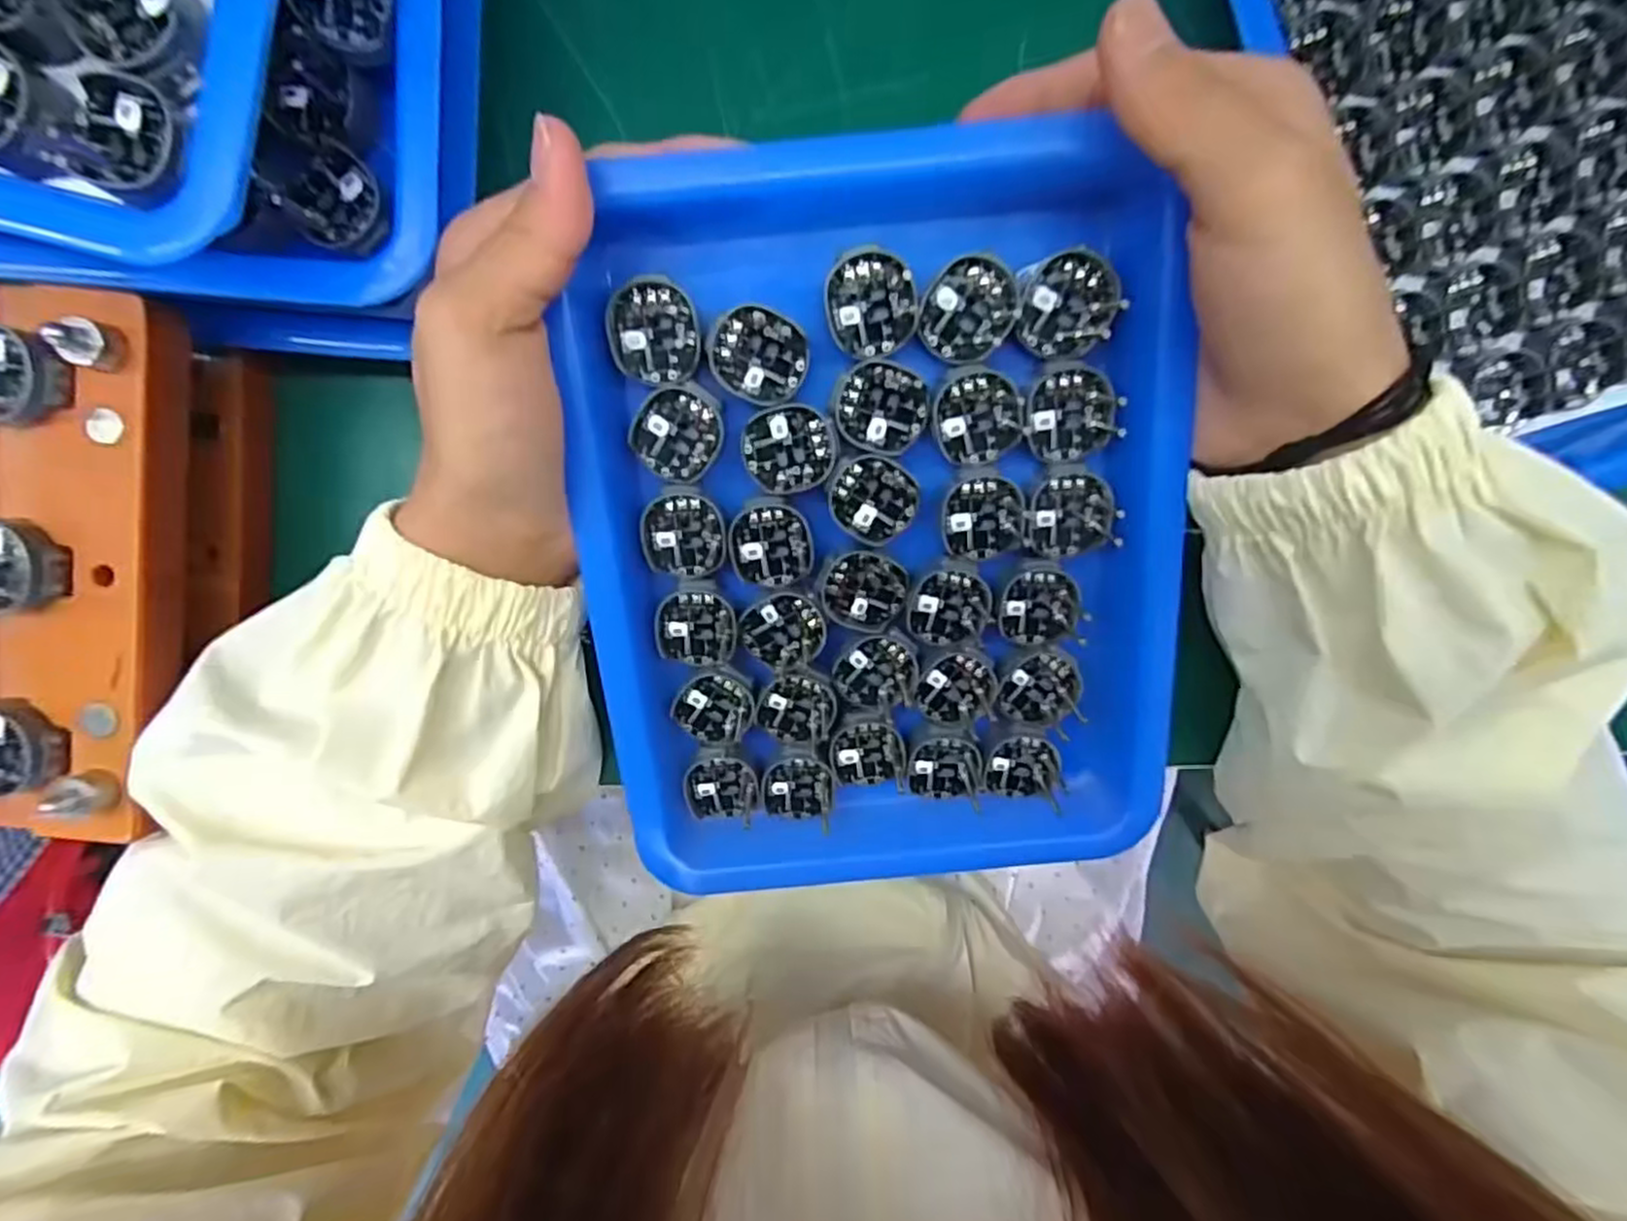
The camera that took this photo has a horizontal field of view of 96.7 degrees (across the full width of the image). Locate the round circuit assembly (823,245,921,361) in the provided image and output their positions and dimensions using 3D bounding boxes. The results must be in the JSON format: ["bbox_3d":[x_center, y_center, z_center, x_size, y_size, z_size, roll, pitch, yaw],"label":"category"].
[{"bbox_3d":[0.016,-0.086,0.203,0.025,0.004,0.028,-2,111,3],"label":"round circuit assembly"}]

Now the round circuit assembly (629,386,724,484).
[{"bbox_3d":[-0.040,-0.052,0.213,0.024,0.007,0.025,0,94,-3],"label":"round circuit assembly"}]

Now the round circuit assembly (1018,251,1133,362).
[{"bbox_3d":[0.071,-0.085,0.203,0.029,0.004,0.026,-31,104,15],"label":"round circuit assembly"}]

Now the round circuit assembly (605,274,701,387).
[{"bbox_3d":[-0.045,-0.078,0.204,0.024,0.006,0.028,-2,108,-4],"label":"round circuit assembly"}]

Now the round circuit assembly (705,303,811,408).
[{"bbox_3d":[-0.016,-0.073,0.207,0.028,0.007,0.024,24,93,-5],"label":"round circuit assembly"}]

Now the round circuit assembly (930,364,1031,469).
[{"bbox_3d":[0.048,-0.057,0.212,0.026,0.004,0.028,0,110,0],"label":"round circuit assembly"}]

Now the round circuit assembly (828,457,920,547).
[{"bbox_3d":[0.018,-0.034,0.220,0.026,0.006,0.023,31,92,-5],"label":"round circuit assembly"}]

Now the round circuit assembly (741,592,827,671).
[{"bbox_3d":[-0.009,0.006,0.232,0.025,0.007,0.025,0,94,-3],"label":"round circuit assembly"}]

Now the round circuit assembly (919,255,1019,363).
[{"bbox_3d":[0.043,-0.084,0.204,0.027,0.010,0.025,0,94,-3],"label":"round circuit assembly"}]

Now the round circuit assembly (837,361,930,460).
[{"bbox_3d":[0.020,-0.059,0.210,0.027,0.007,0.024,19,93,-5],"label":"round circuit assembly"}]

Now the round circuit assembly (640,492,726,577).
[{"bbox_3d":[-0.040,-0.023,0.223,0.025,0.007,0.025,0,94,-3],"label":"round circuit assembly"}]

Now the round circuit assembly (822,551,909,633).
[{"bbox_3d":[0.016,-0.006,0.228,0.027,0.004,0.027,-1,108,-4],"label":"round circuit assembly"}]

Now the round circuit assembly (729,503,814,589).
[{"bbox_3d":[-0.013,-0.020,0.224,0.025,0.006,0.025,-1,94,-3],"label":"round circuit assembly"}]

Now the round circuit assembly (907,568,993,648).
[{"bbox_3d":[0.043,0.000,0.231,0.025,0.007,0.025,0,94,-3],"label":"round circuit assembly"}]

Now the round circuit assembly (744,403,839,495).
[{"bbox_3d":[-0.007,-0.048,0.213,0.026,0.006,0.024,0,94,-3],"label":"round circuit assembly"}]

